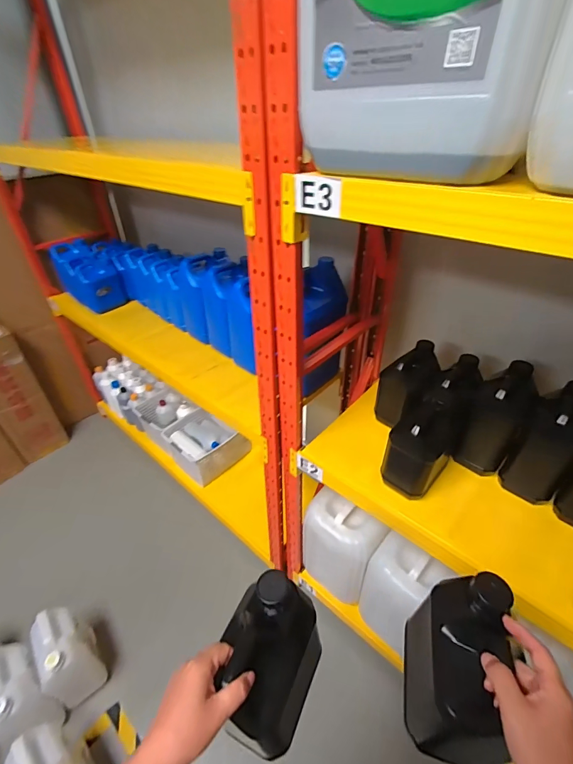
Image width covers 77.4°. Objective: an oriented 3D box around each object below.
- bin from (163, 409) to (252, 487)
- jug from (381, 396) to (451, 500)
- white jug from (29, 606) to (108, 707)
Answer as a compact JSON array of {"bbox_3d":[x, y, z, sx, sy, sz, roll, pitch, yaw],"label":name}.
[{"bbox_3d":[-0.390,0.289,1.669,0.305,0.169,0.302,25,45,30],"label":"bin"},{"bbox_3d":[0.291,0.131,0.769,0.111,0.194,0.170,22,43,27],"label":"jug"},{"bbox_3d":[-0.673,0.854,1.112,0.114,0.296,0.193,-21,42,-23],"label":"white jug"}]

